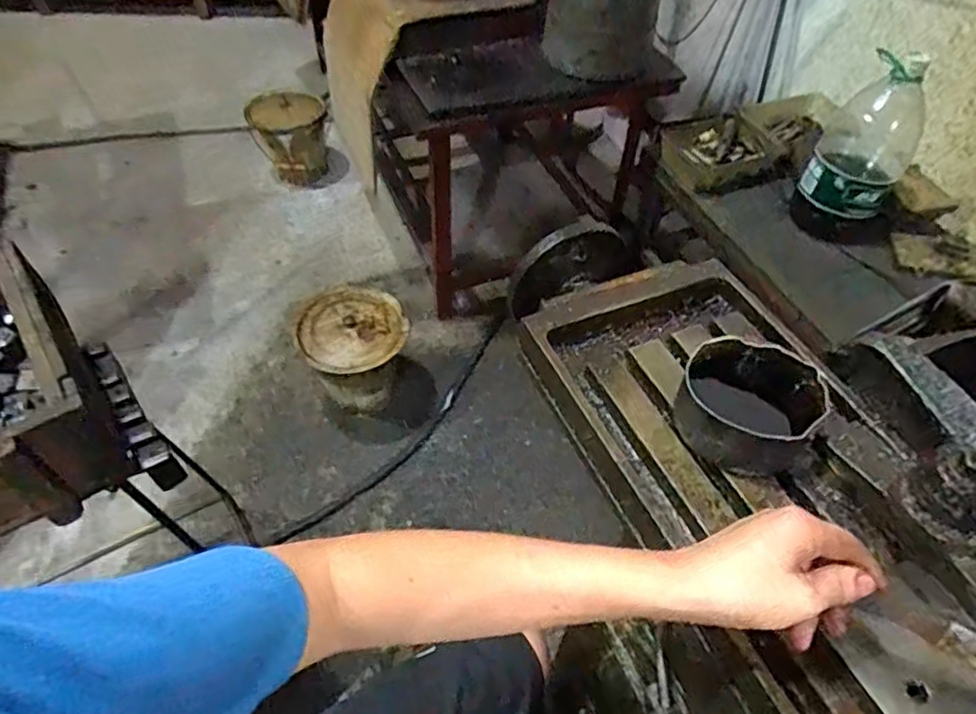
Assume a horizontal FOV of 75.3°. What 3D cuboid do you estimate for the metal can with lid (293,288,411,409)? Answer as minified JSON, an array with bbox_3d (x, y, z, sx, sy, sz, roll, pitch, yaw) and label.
[{"bbox_3d":[-0.306,-0.010,1.482,0.226,0.213,0.228,-17,54,-16],"label":"metal can with lid"}]

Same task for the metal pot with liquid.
[{"bbox_3d":[0.215,0.042,0.526,0.105,0.054,0.104,1,51,-1],"label":"metal pot with liquid"}]

